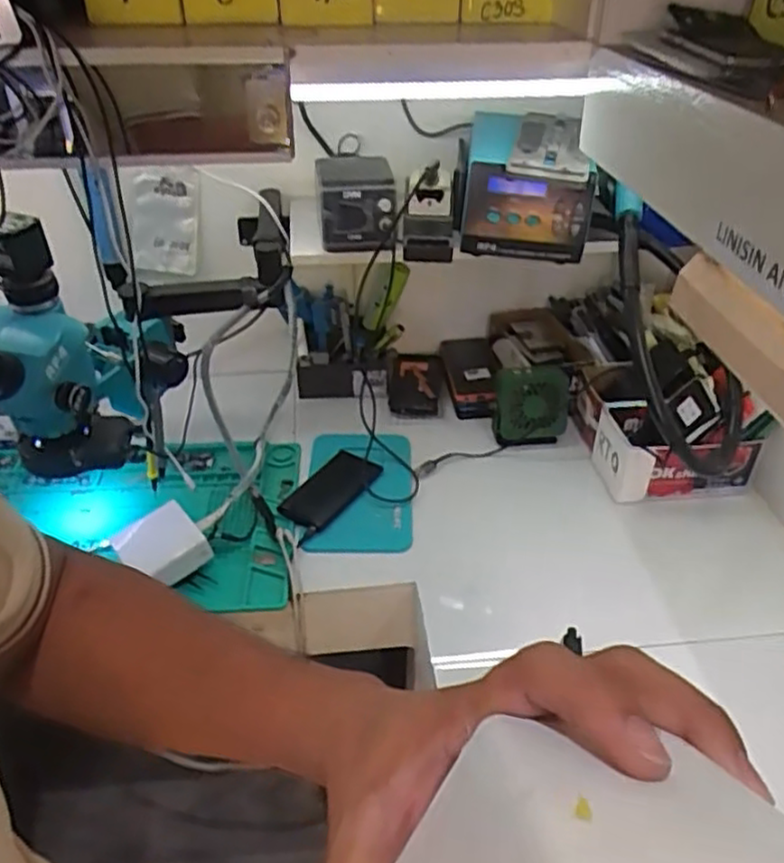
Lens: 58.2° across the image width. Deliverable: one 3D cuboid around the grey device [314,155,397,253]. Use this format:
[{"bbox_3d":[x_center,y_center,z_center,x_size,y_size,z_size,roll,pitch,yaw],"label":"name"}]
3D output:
[{"bbox_3d":[-0.045,-0.276,0.878,0.097,0.096,0.076,-6,37,-6],"label":"grey device"}]

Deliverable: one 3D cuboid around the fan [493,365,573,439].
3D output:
[{"bbox_3d":[0.204,-0.032,1.048,0.107,0.117,0.077,5,37,7],"label":"fan"}]

